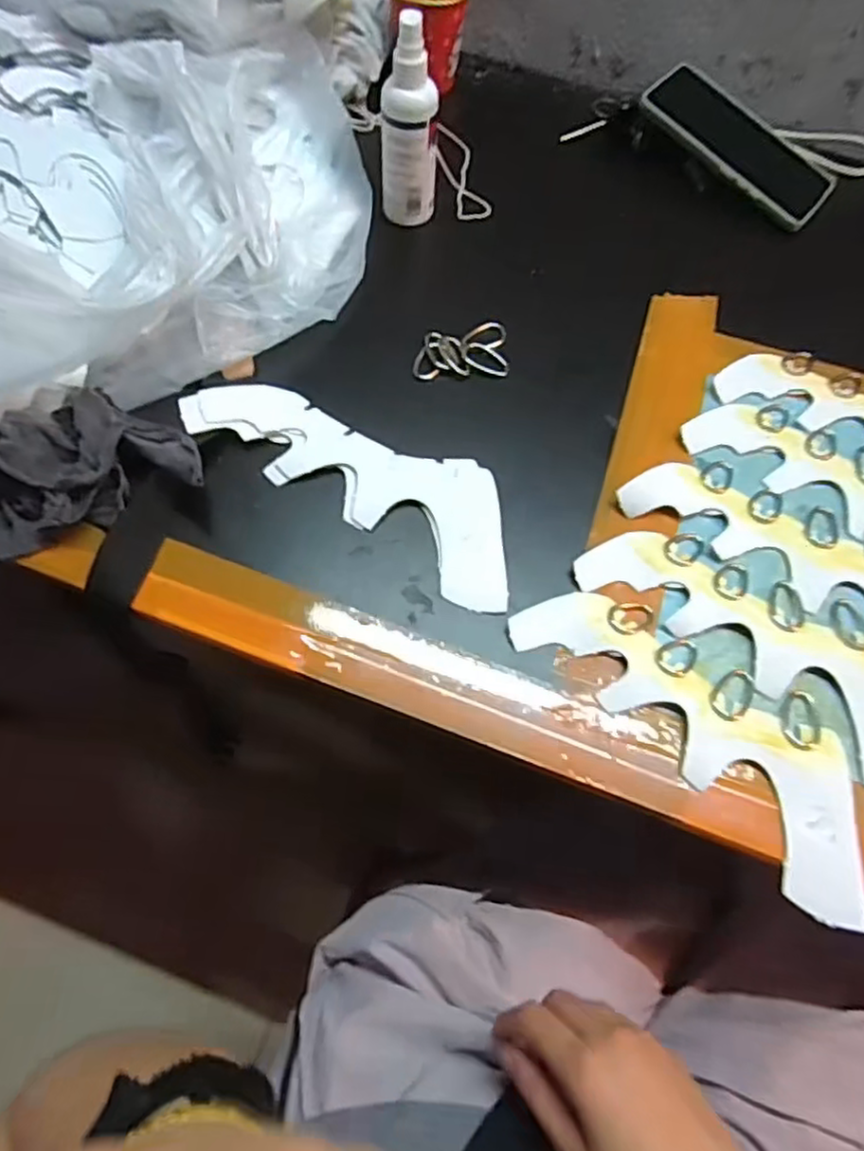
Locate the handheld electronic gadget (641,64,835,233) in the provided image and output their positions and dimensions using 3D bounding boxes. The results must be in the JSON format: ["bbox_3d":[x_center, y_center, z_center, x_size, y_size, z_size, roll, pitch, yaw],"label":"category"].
[{"bbox_3d":[0.248,-0.349,0.565,0.163,0.015,0.073,40,69,1],"label":"handheld electronic gadget"}]

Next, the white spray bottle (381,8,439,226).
[{"bbox_3d":[-0.016,-0.309,0.482,0.035,0.126,0.030,-37,72,-18],"label":"white spray bottle"}]

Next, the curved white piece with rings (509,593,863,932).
[{"bbox_3d":[0.146,0.077,0.375,0.215,0.004,0.088,37,69,13],"label":"curved white piece with rings"}]

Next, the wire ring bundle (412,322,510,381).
[{"bbox_3d":[0.020,-0.157,0.481,0.065,0.009,0.043,-3,66,-5],"label":"wire ring bundle"}]

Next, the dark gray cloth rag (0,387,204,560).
[{"bbox_3d":[-0.213,-0.067,0.404,0.145,0.038,0.090,-18,68,-11],"label":"dark gray cloth rag"}]

